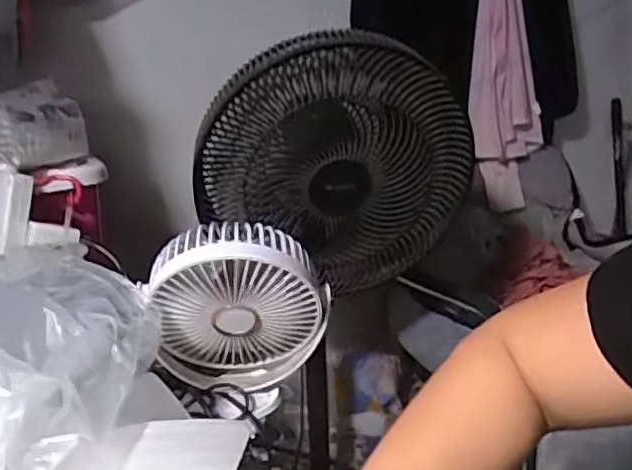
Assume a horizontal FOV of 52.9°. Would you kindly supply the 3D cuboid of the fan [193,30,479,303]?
[{"bbox_3d":[0.028,-0.100,0.957,0.389,0.364,0.159,-3,16,1],"label":"fan"}]

